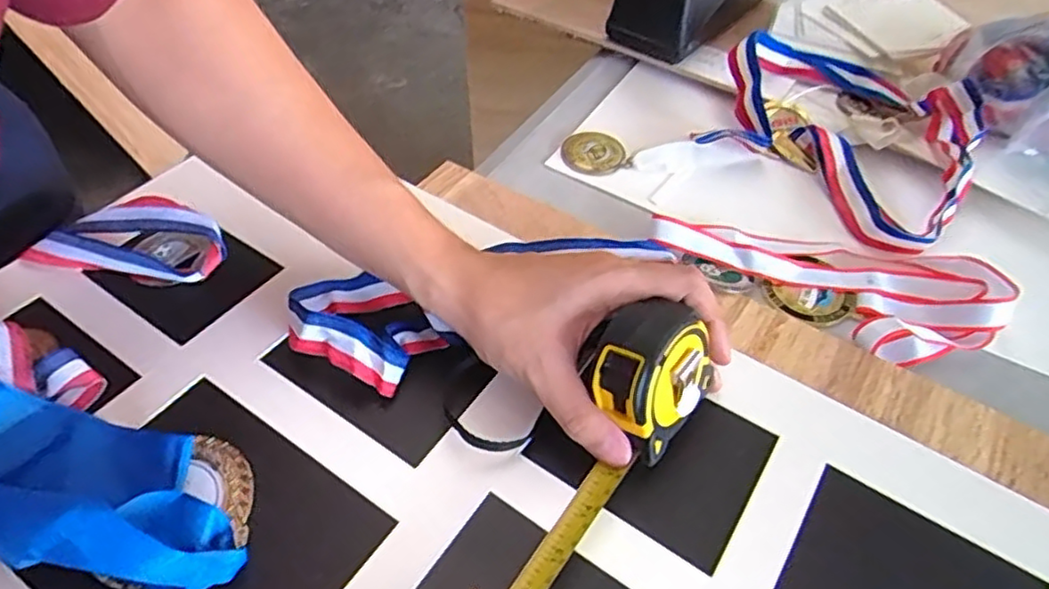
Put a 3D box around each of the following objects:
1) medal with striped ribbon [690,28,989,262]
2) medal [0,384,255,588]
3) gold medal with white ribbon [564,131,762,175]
[{"bbox_3d":[0.246,-0.133,0.515,0.201,0.046,0.163,38,56,26],"label":"medal with striped ribbon"},{"bbox_3d":[-0.192,0.085,0.298,0.138,0.048,0.077,9,48,4],"label":"medal"},{"bbox_3d":[0.107,-0.113,0.521,0.152,0.016,0.051,-2,44,-12],"label":"gold medal with white ribbon"}]

